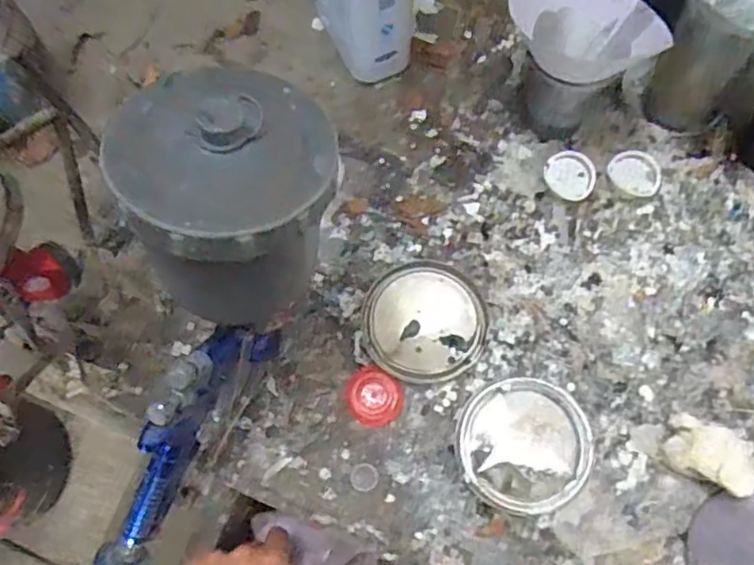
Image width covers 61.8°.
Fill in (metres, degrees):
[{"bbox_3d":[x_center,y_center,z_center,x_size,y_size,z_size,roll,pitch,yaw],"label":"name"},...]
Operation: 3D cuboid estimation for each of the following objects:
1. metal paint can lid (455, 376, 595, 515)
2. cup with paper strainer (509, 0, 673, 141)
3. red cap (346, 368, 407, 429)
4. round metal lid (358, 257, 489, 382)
[{"bbox_3d":[0.108,0.120,0.465,0.094,0.015,0.093,0,72,1],"label":"metal paint can lid"},{"bbox_3d":[0.155,-0.185,0.521,0.113,0.109,0.092,12,73,6],"label":"cup with paper strainer"},{"bbox_3d":[-0.002,0.088,0.480,0.043,0.017,0.041,0,72,1],"label":"red cap"},{"bbox_3d":[0.038,0.030,0.499,0.095,0.015,0.097,29,75,10],"label":"round metal lid"}]

